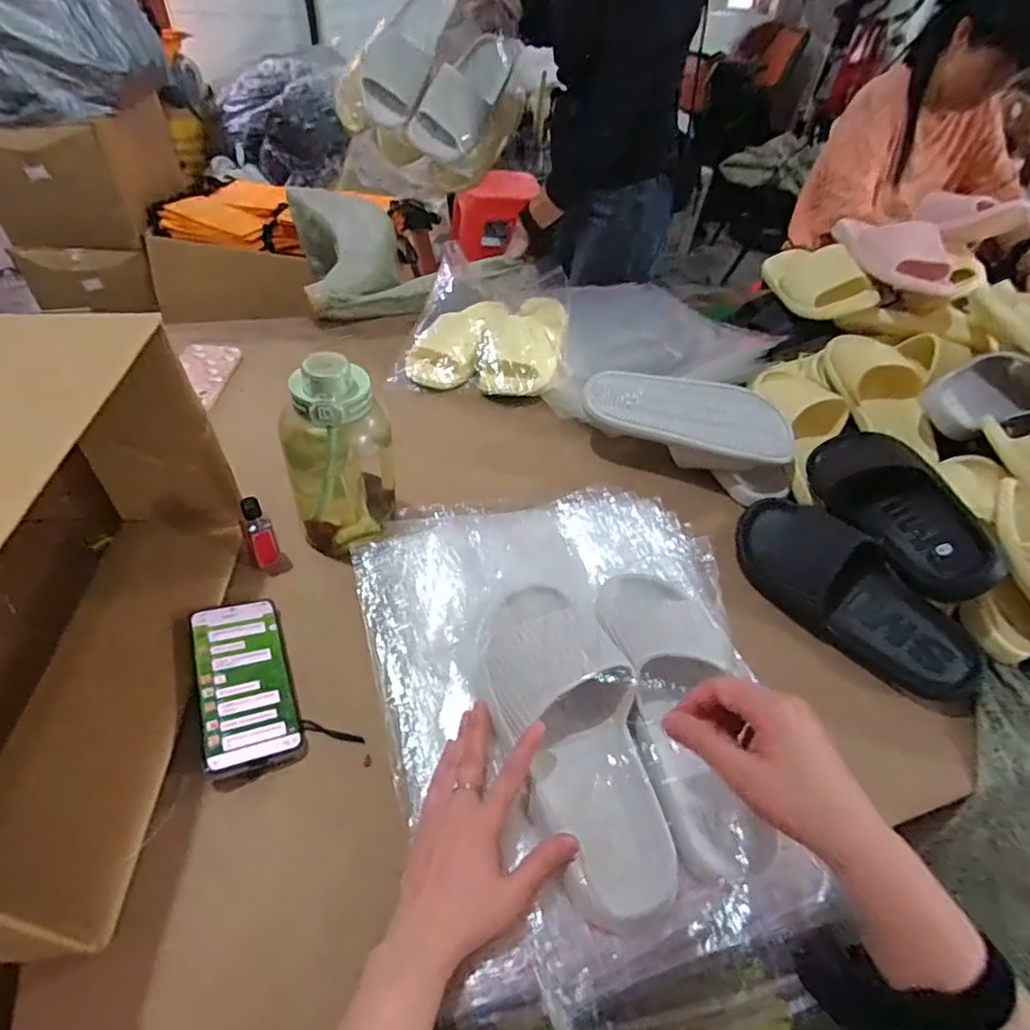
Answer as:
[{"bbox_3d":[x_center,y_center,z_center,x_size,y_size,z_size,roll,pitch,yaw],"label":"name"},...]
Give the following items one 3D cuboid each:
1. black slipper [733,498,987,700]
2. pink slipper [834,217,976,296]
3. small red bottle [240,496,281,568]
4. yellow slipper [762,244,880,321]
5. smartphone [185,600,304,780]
[{"bbox_3d":[0.370,0.087,0.634,0.282,0.080,0.115,39,93,27],"label":"black slipper"},{"bbox_3d":[0.601,-0.422,0.903,0.102,0.083,0.238,-9,49,-15],"label":"pink slipper"},{"bbox_3d":[-0.264,0.021,0.598,0.025,0.090,0.021,-17,51,-21],"label":"small red bottle"},{"bbox_3d":[0.500,-0.396,0.959,0.090,0.089,0.220,-1,47,-8],"label":"yellow slipper"},{"bbox_3d":[-0.243,0.146,0.518,0.076,0.008,0.160,-6,47,-31],"label":"smartphone"}]

